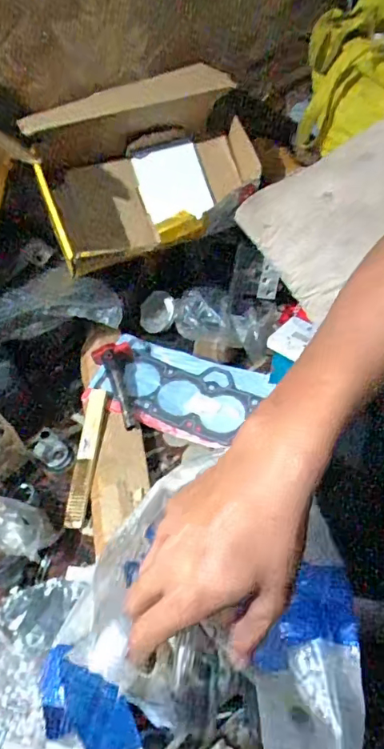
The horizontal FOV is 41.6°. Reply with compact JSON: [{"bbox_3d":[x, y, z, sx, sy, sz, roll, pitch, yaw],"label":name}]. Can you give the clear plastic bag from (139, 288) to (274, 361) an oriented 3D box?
[{"bbox_3d":[0.021,-0.105,0.958,0.254,0.076,0.084,16,53,17],"label":"clear plastic bag"}]

